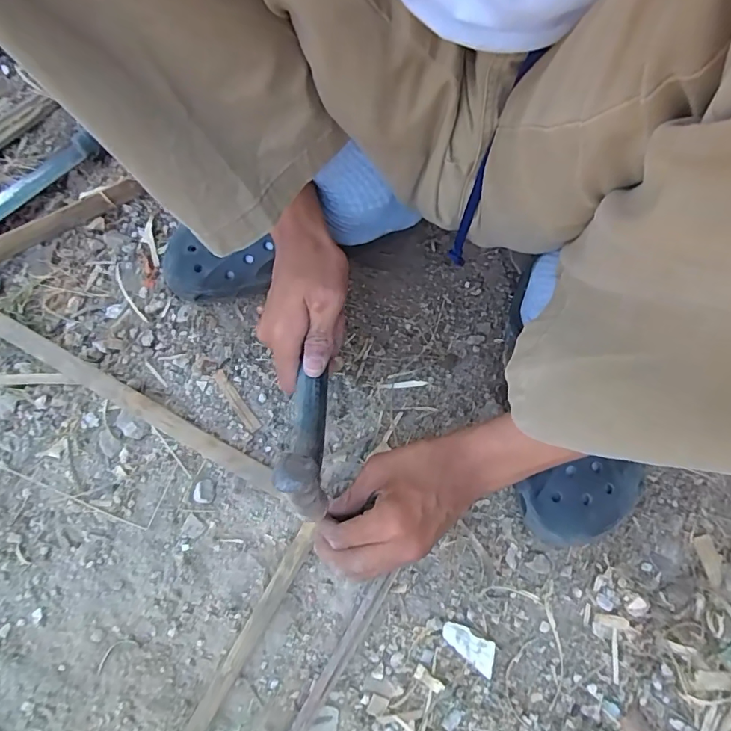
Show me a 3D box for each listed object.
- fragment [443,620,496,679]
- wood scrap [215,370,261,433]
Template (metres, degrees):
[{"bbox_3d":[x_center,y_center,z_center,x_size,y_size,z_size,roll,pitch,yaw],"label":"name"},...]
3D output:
[{"bbox_3d":[0.087,0.234,0.399,0.048,0.007,0.024,28,71,14],"label":"fragment"},{"bbox_3d":[-0.129,0.035,0.478,0.012,0.004,0.073,-35,69,-11],"label":"wood scrap"}]

